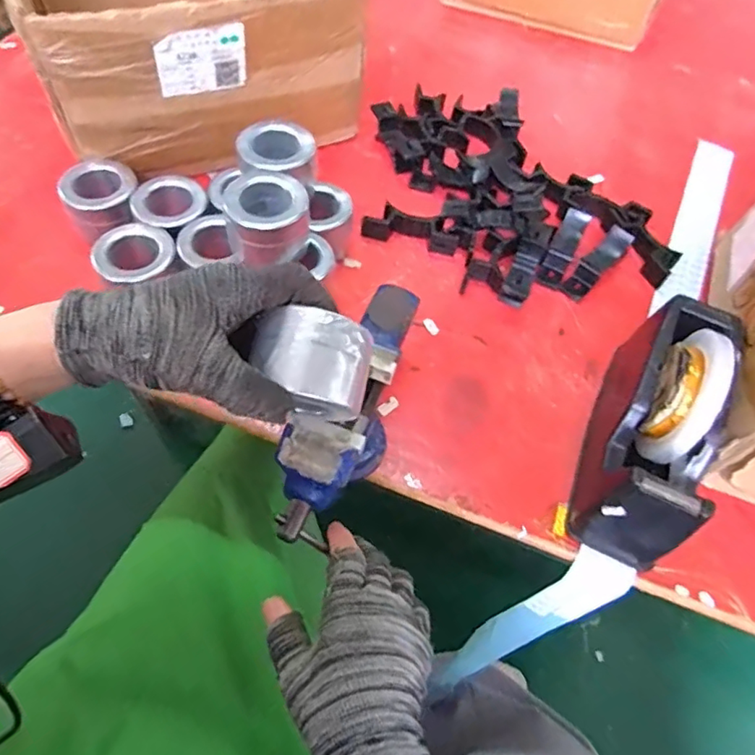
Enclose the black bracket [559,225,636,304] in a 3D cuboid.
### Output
[{"bbox_3d":[0.225,-0.116,0.569,0.088,0.018,0.025,-46,70,2],"label":"black bracket"}]

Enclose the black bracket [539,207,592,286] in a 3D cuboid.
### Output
[{"bbox_3d":[0.194,-0.135,0.584,0.024,0.014,0.083,26,88,11],"label":"black bracket"}]

